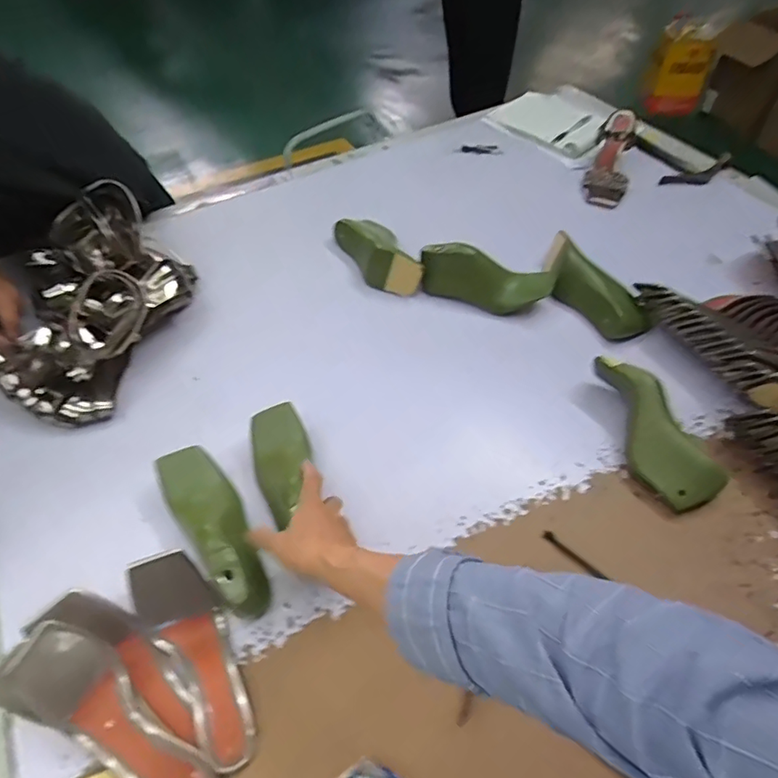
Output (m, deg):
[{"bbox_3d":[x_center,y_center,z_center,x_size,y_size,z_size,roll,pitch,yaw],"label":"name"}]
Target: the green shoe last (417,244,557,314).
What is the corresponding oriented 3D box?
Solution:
[{"bbox_3d":[0.156,-0.176,0.868,0.217,0.086,0.060,11,53,10],"label":"green shoe last"}]

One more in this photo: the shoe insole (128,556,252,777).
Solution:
[{"bbox_3d":[-0.201,0.272,0.541,0.072,0.061,0.216,-25,56,-17],"label":"shoe insole"}]

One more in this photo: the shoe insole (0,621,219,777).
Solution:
[{"bbox_3d":[-0.263,0.314,0.497,0.228,0.050,0.089,37,63,4],"label":"shoe insole"}]

